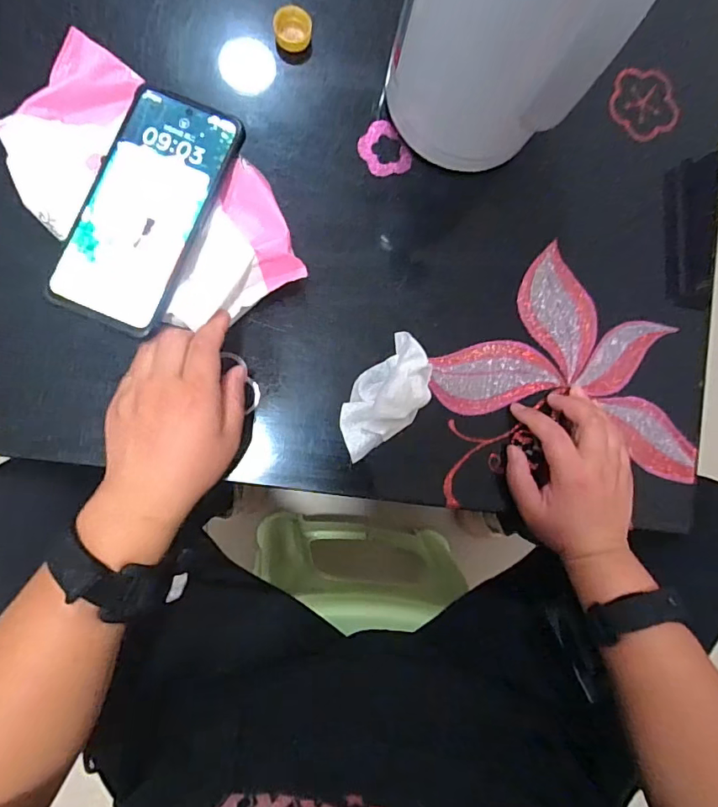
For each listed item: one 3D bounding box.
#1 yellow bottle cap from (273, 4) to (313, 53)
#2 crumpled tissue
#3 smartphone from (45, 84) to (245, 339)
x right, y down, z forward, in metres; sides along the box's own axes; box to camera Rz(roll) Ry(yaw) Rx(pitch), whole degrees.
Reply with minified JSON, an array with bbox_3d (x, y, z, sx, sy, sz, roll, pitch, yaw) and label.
[{"bbox_3d":[-0.054,-0.304,0.394,0.030,0.017,0.028,0,87,-6],"label":"yellow bottle cap"},{"bbox_3d":[0.021,-0.002,0.376,0.052,0.040,0.096,40,84,-2],"label":"crumpled tissue"},{"bbox_3d":[-0.144,-0.132,0.325,0.076,0.009,0.163,23,85,-4],"label":"smartphone"}]

